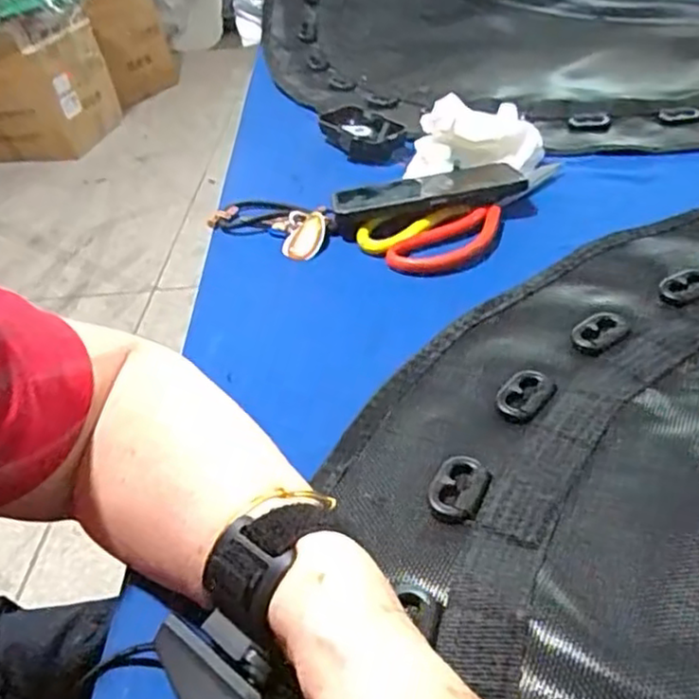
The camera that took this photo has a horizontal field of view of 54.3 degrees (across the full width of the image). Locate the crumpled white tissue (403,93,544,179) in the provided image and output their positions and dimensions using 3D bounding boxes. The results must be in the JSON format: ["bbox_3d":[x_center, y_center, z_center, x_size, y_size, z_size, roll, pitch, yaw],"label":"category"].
[{"bbox_3d":[0.119,-0.207,0.646,0.122,0.054,0.071,3,40,14],"label":"crumpled white tissue"}]

